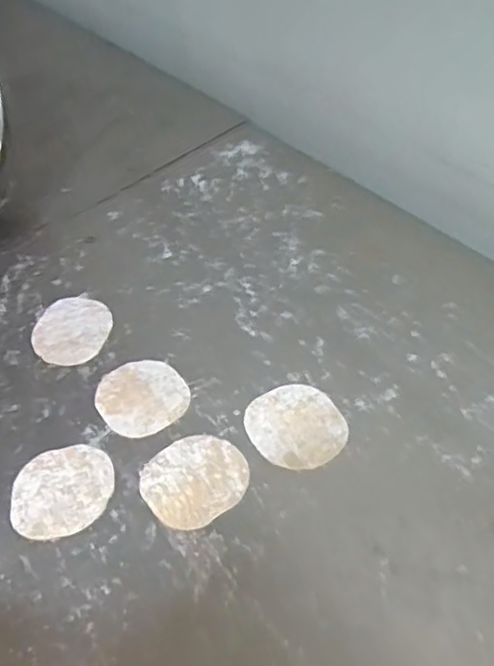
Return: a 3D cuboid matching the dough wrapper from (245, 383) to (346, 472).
[{"bbox_3d":[0.043,0.082,0.548,0.078,0.004,0.083,-3,51,4],"label":"dough wrapper"}]

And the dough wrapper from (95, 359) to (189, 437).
[{"bbox_3d":[-0.099,0.059,0.579,0.079,0.006,0.080,-29,59,-15],"label":"dough wrapper"}]

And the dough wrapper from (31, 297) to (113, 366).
[{"bbox_3d":[-0.182,-0.004,0.643,0.078,0.006,0.087,0,51,1],"label":"dough wrapper"}]

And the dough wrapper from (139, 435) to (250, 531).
[{"bbox_3d":[-0.045,0.123,0.521,0.085,0.004,0.078,-30,55,-17],"label":"dough wrapper"}]

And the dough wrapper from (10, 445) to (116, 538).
[{"bbox_3d":[-0.157,0.134,0.524,0.083,0.004,0.077,-3,51,4],"label":"dough wrapper"}]

